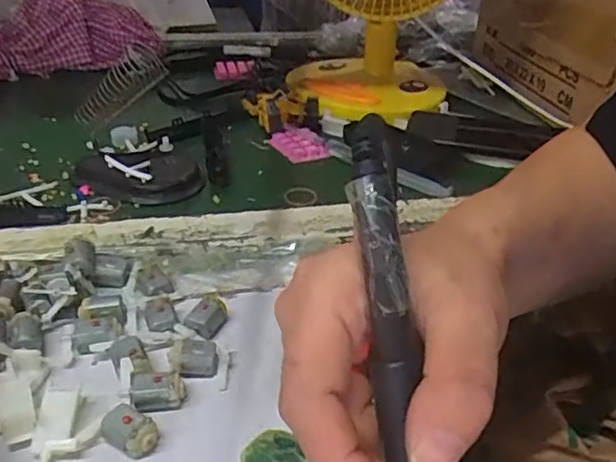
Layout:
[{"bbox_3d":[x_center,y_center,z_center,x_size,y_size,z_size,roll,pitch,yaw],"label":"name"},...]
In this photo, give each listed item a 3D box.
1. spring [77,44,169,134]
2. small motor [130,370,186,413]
[{"bbox_3d":[-0.161,-0.116,0.520,0.032,0.093,0.033,45,26,-20],"label":"spring"},{"bbox_3d":[-0.085,0.087,0.347,0.029,0.015,0.021,-2,33,-10],"label":"small motor"}]

